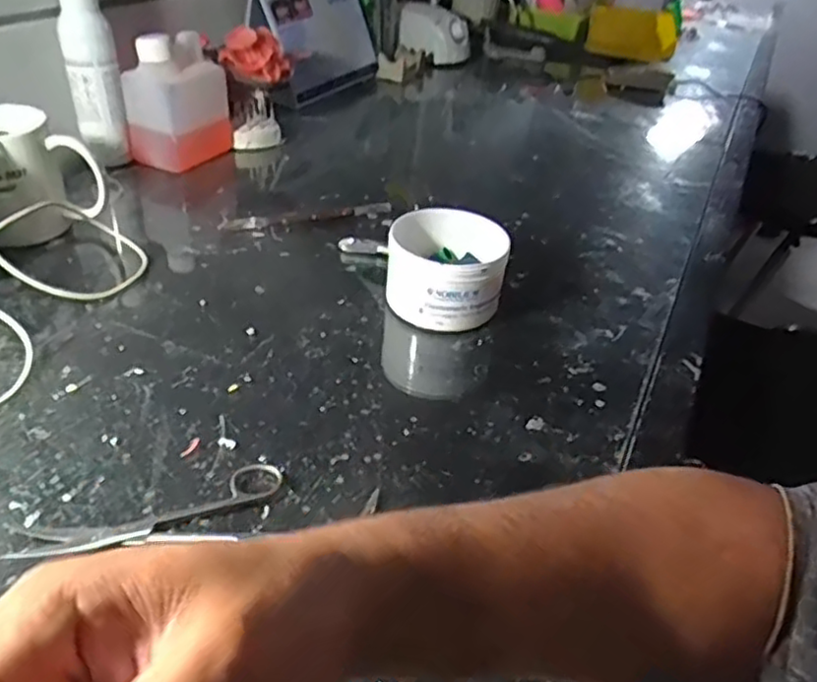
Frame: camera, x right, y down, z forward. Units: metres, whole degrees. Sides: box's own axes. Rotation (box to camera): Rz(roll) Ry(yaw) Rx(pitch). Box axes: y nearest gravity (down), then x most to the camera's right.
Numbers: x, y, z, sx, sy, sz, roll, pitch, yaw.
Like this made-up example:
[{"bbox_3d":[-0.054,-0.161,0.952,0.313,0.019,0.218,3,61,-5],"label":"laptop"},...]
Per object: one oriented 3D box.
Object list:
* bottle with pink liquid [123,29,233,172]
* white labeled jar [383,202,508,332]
[{"bbox_3d":[-0.246,-0.258,0.736,0.075,0.119,0.092,19,38,17],"label":"bottle with pink liquid"},{"bbox_3d":[0.030,-0.057,0.547,0.088,0.068,0.088,4,36,-3],"label":"white labeled jar"}]

